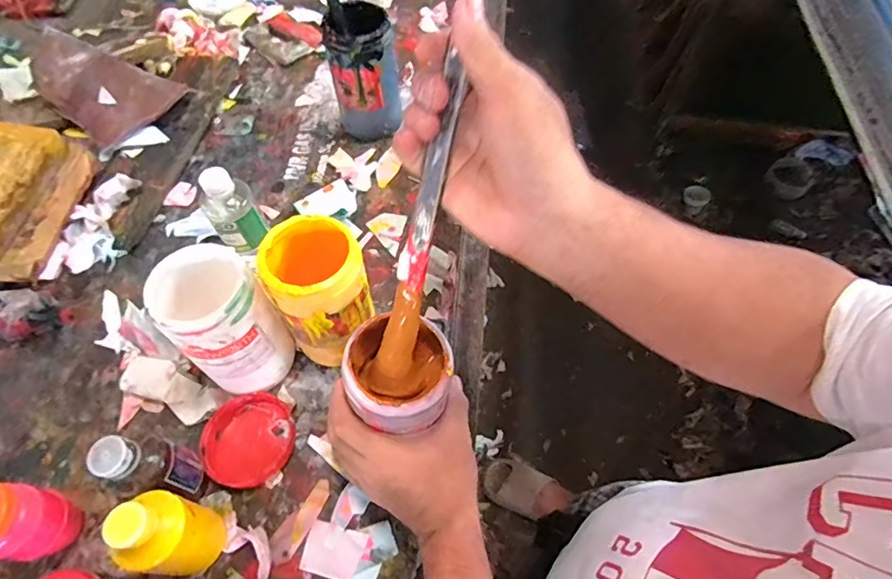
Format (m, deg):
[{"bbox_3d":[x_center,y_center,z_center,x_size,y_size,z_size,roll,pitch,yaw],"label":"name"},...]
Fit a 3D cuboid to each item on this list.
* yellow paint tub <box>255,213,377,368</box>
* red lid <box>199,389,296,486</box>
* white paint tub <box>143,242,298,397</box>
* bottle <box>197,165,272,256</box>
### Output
[{"bbox_3d":[-0.130,0.006,0.530,0.090,0.172,0.096,0,59,0],"label":"yellow paint tub"},{"bbox_3d":[-0.212,0.160,0.537,0.092,0.015,0.095,0,59,0],"label":"red lid"},{"bbox_3d":[-0.223,0.036,0.511,0.090,0.170,0.092,0,59,0],"label":"white paint tub"},{"bbox_3d":[-0.259,-0.090,0.617,0.061,0.123,0.053,-30,64,-17],"label":"bottle"}]

